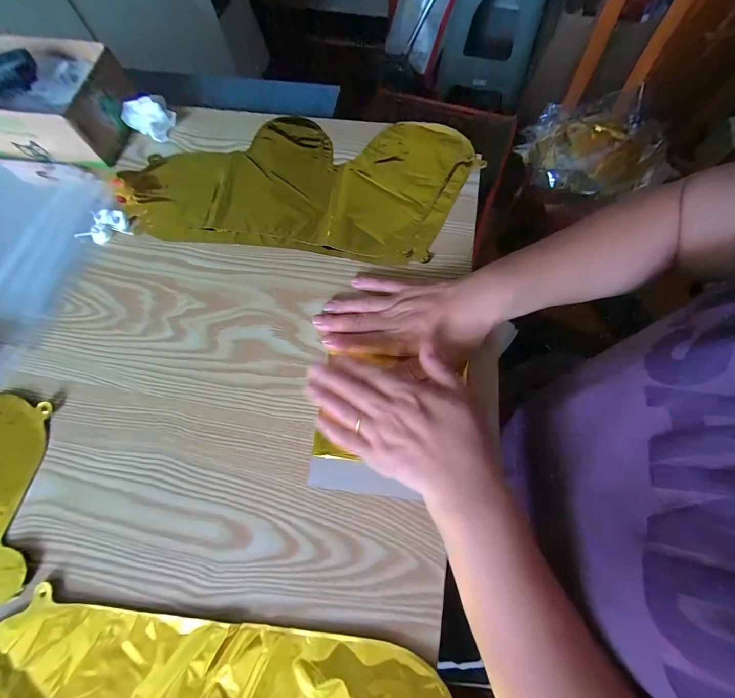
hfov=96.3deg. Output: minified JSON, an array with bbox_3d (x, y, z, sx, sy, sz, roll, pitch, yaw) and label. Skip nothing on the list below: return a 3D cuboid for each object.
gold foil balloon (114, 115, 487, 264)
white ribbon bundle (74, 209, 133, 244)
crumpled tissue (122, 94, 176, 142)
[{"bbox_3d":[-0.090,-0.209,0.403,0.408,0.007,0.201,7,70,6],"label":"gold foil balloon"},{"bbox_3d":[-0.314,-0.144,0.389,0.062,0.013,0.039,3,70,4],"label":"white ribbon bundle"},{"bbox_3d":[-0.287,-0.311,0.437,0.050,0.032,0.050,26,73,12],"label":"crumpled tissue"}]

